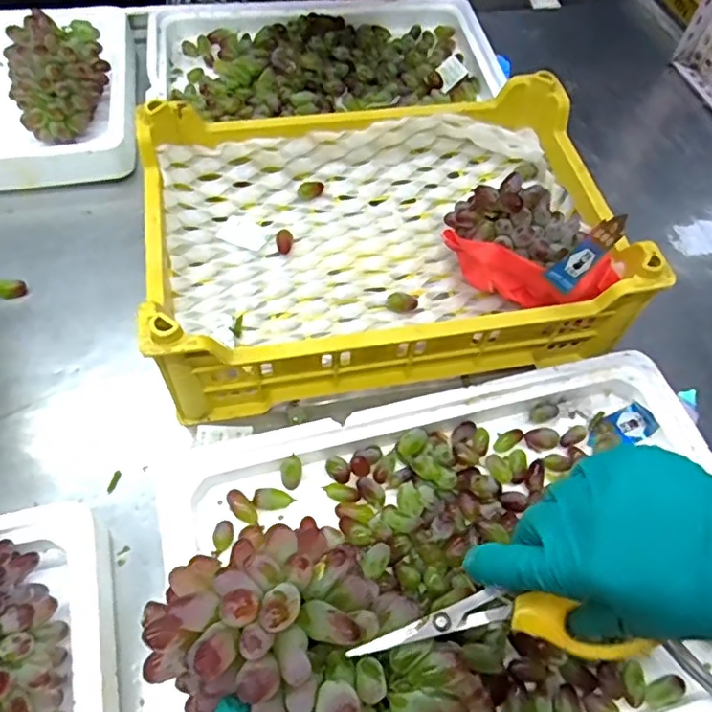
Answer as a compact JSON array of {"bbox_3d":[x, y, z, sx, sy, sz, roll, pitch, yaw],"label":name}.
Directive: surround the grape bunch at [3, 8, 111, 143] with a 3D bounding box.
[{"bbox_3d":[-0.360,-0.342,0.708,0.089,0.093,0.156,-3,59,-6],"label":"grape bunch"}]

